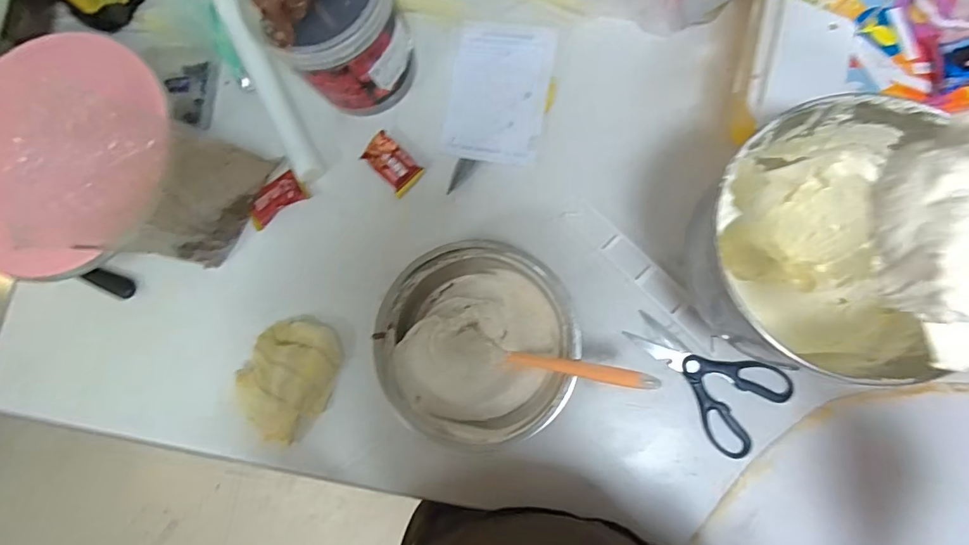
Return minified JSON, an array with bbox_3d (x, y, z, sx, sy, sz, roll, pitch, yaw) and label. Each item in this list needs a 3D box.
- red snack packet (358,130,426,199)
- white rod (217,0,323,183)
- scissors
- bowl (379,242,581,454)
[{"bbox_3d":[-0.126,-0.147,0.657,0.078,0.018,0.049,42,89,10],"label":"red snack packet"},{"bbox_3d":[-0.303,-0.267,0.689,0.032,0.036,0.309,-26,80,3],"label":"white rod"},{"bbox_3d":[0.255,0.117,0.577,0.178,0.013,0.112,38,88,10],"label":"scissors"},{"bbox_3d":[-0.007,0.083,0.583,0.220,0.076,0.223,-1,83,7],"label":"bowl"}]

